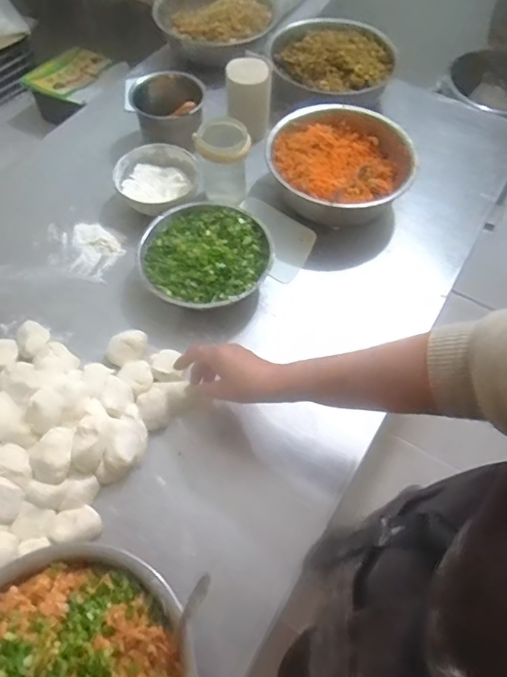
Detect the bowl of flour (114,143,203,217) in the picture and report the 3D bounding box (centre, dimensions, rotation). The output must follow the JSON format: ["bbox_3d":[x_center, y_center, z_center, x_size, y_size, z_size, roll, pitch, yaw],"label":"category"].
[{"bbox_3d":[-0.167,-0.265,0.853,0.135,0.048,0.134,0,60,-1],"label":"bowl of flour"}]

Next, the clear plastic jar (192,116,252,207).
[{"bbox_3d":[-0.049,-0.292,0.836,0.086,0.114,0.073,10,60,5],"label":"clear plastic jar"}]

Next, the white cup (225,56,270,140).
[{"bbox_3d":[-0.011,-0.455,0.938,0.081,0.119,0.080,0,60,-1],"label":"white cup"}]

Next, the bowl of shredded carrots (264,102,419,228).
[{"bbox_3d":[0.151,-0.287,0.863,0.234,0.094,0.249,0,60,-1],"label":"bowl of shredded carrots"}]

